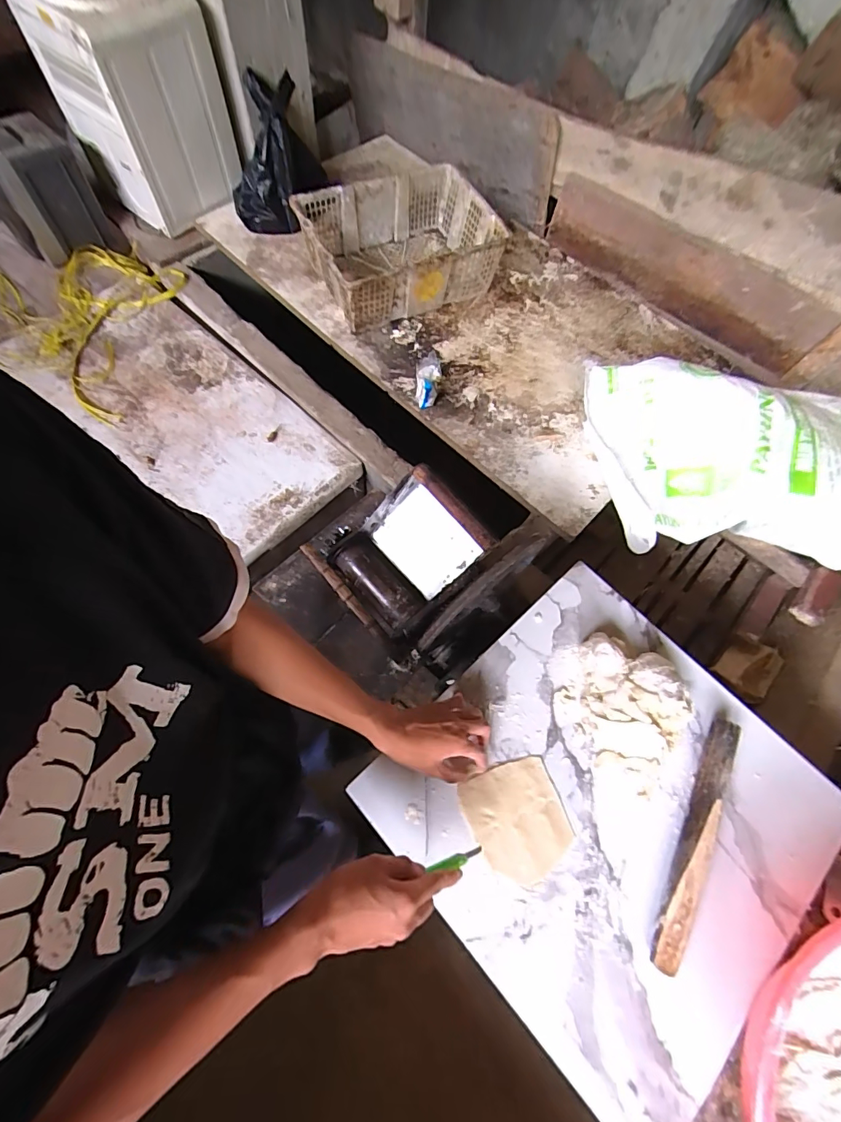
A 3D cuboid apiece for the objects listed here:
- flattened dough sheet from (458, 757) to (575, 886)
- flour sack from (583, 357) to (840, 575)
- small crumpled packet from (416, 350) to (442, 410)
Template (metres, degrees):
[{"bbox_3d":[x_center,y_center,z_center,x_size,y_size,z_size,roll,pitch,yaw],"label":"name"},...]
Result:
[{"bbox_3d":[0.126,0.331,0.571,0.119,0.013,0.129,-21,65,-12],"label":"flattened dough sheet"},{"bbox_3d":[0.693,-0.204,0.945,0.656,0.189,0.416,4,62,1],"label":"flour sack"},{"bbox_3d":[0.019,-0.421,1.060,0.060,0.055,0.117,2,62,-1],"label":"small crumpled packet"}]

